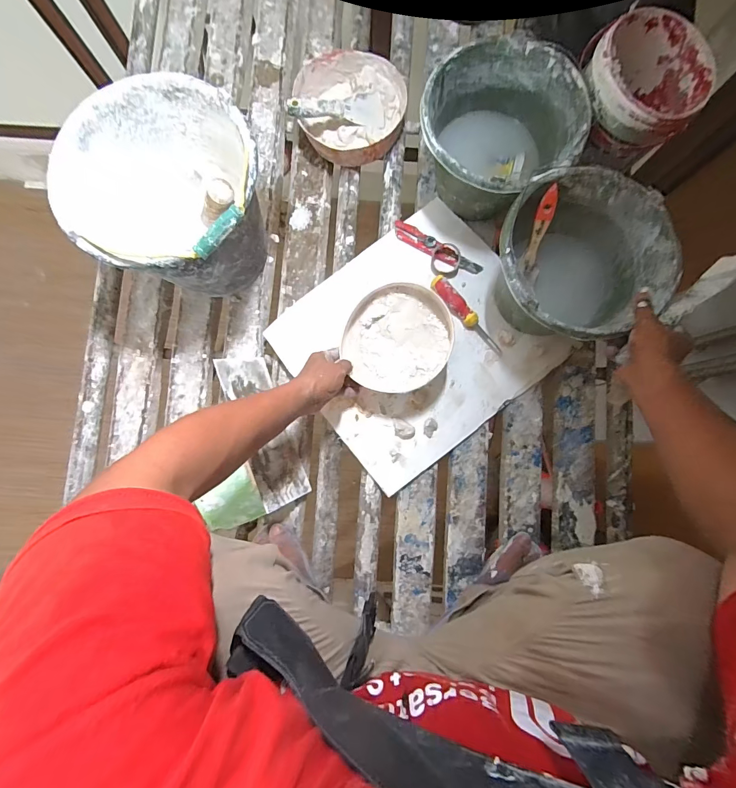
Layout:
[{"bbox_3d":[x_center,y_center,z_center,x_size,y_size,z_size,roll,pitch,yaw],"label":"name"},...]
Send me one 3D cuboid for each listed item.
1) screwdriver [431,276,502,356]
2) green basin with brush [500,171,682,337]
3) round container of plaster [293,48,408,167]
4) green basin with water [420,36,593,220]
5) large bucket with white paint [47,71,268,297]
[{"bbox_3d":[0.183,-0.143,0.684,0.031,0.025,0.180,-41,85,-3],"label":"screwdriver"},{"bbox_3d":[0.310,-0.189,0.596,0.237,0.169,0.232,0,84,1],"label":"green basin with brush"},{"bbox_3d":[-0.029,-0.552,0.728,0.206,0.060,0.209,0,84,1],"label":"round container of plaster"},{"bbox_3d":[0.213,-0.425,0.644,0.239,0.165,0.241,0,84,1],"label":"green basin with water"},{"bbox_3d":[-0.292,-0.296,0.602,0.273,0.249,0.264,0,84,1],"label":"large bucket with white paint"}]

